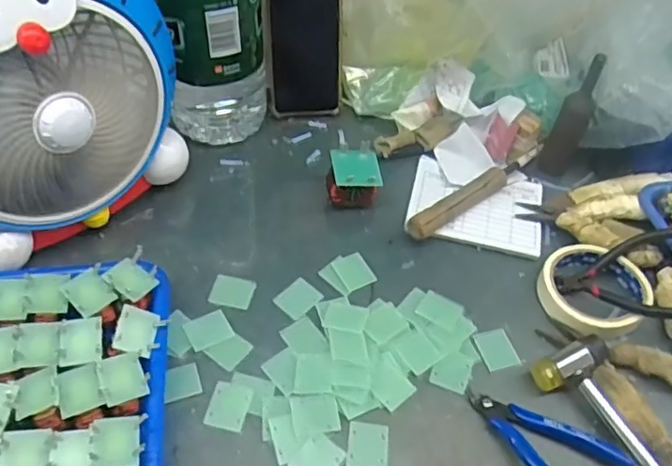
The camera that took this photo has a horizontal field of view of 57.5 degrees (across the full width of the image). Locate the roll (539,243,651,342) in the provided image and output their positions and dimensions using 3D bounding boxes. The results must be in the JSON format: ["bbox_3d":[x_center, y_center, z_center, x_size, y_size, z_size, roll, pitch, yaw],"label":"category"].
[{"bbox_3d":[0.227,0.047,0.537,0.100,0.020,0.088,-36,61,-29],"label":"roll"}]

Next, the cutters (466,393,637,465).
[{"bbox_3d":[0.156,0.152,0.457,0.065,0.027,0.111,-35,61,-28],"label":"cutters"}]

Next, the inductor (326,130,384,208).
[{"bbox_3d":[0.018,-0.057,0.602,0.050,0.050,0.058,6,50,0],"label":"inductor"}]

